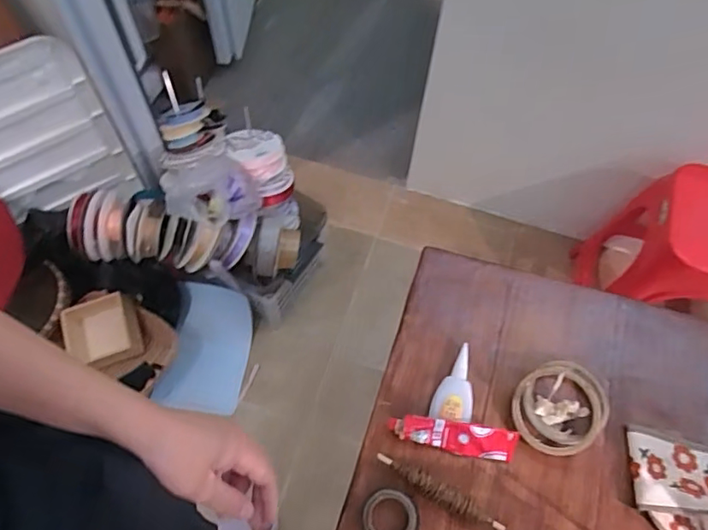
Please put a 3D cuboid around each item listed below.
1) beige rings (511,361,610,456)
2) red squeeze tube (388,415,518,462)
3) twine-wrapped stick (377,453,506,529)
[{"bbox_3d":[0.223,0.151,0.577,0.100,0.036,0.096,1,61,-2],"label":"beige rings"},{"bbox_3d":[0.101,0.177,0.561,0.125,0.032,0.027,11,62,4],"label":"red squeeze tube"},{"bbox_3d":[0.084,0.223,0.534,0.132,0.025,0.019,27,64,12],"label":"twine-wrapped stick"}]

